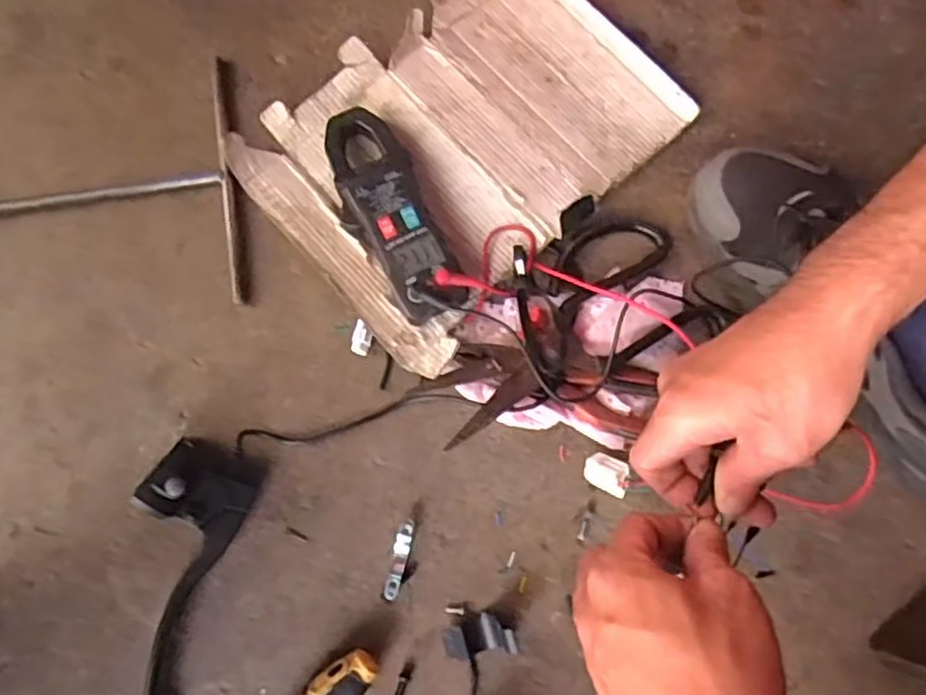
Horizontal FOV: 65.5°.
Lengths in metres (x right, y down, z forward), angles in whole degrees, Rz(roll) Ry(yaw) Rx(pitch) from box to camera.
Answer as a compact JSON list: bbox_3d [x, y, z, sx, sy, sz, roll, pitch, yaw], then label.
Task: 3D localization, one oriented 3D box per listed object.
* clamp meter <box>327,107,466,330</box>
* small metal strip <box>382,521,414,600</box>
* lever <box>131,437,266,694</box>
[{"bbox_3d":[-0.053,-0.095,0.507,0.060,0.034,0.169,-22,79,-4],"label":"clamp meter"},{"bbox_3d":[-0.042,0.141,0.478,0.011,0.011,0.049,13,79,3],"label":"small metal strip"},{"bbox_3d":[-0.186,0.151,0.455,0.070,0.056,0.186,10,79,2],"label":"lever"}]

